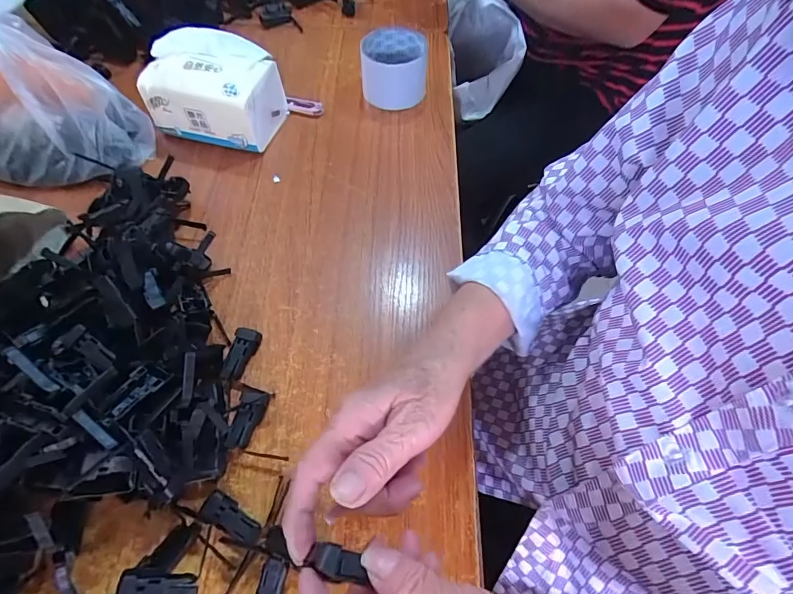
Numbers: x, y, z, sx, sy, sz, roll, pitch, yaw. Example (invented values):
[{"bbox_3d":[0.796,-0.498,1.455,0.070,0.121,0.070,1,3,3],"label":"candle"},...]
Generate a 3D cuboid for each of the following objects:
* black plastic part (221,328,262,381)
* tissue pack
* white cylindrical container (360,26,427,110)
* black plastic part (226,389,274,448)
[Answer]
[{"bbox_3d":[-0.136,0.050,0.369,0.021,0.015,0.046,18,60,8],"label":"black plastic part"},{"bbox_3d":[-0.209,-0.245,0.499,0.134,0.085,0.105,14,59,5],"label":"tissue pack"},{"bbox_3d":[-0.003,-0.291,0.547,0.082,0.064,0.079,1,59,-2],"label":"white cylindrical container"},{"bbox_3d":[-0.117,0.097,0.339,0.023,0.019,0.047,5,59,0],"label":"black plastic part"}]

